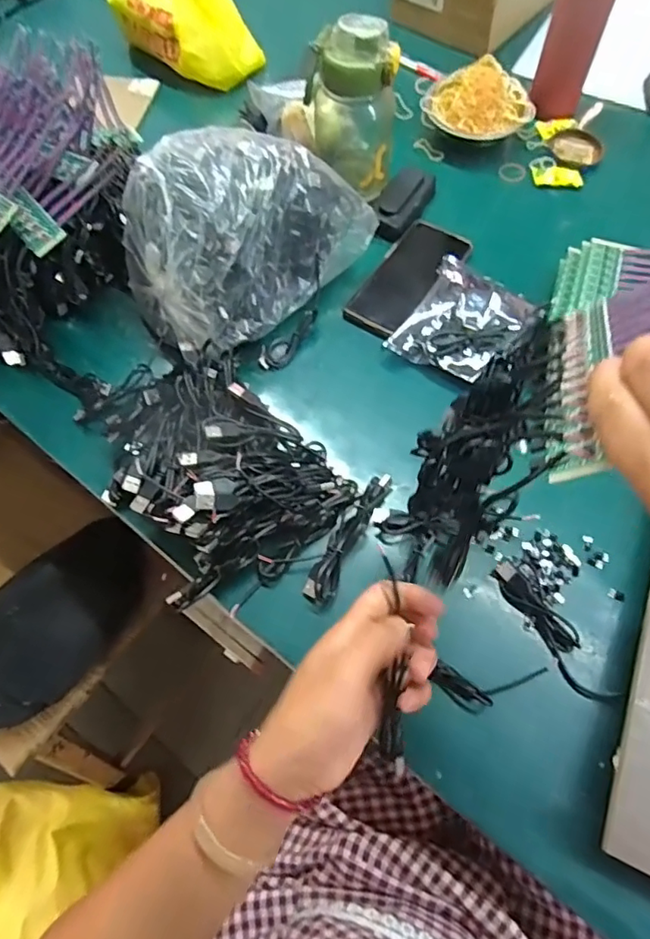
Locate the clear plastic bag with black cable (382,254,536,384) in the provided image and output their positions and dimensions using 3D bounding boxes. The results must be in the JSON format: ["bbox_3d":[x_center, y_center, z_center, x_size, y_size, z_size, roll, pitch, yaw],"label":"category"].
[{"bbox_3d":[0.141,-0.152,0.548,0.103,0.027,0.132,29,69,15],"label":"clear plastic bag with black cable"}]

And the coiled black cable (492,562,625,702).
[{"bbox_3d":[0.179,0.127,0.429,0.028,0.010,0.125,-28,66,-10],"label":"coiled black cable"}]

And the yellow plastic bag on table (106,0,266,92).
[{"bbox_3d":[-0.197,-0.619,0.736,0.185,0.112,0.120,35,71,17],"label":"yellow plastic bag on table"}]

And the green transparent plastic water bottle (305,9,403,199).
[{"bbox_3d":[0.032,-0.404,0.599,0.087,0.168,0.096,8,65,7],"label":"green transparent plastic water bottle"}]

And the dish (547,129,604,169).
[{"bbox_3d":[0.311,-0.400,0.676,0.058,0.014,0.065,-27,66,-10],"label":"dish"}]

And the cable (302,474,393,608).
[{"bbox_3d":[0.019,0.056,0.458,0.028,0.025,0.122,26,68,14],"label":"cable"}]

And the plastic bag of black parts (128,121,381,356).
[{"bbox_3d":[-0.070,-0.238,0.530,0.246,0.138,0.132,-35,68,-13],"label":"plastic bag of black parts"}]

